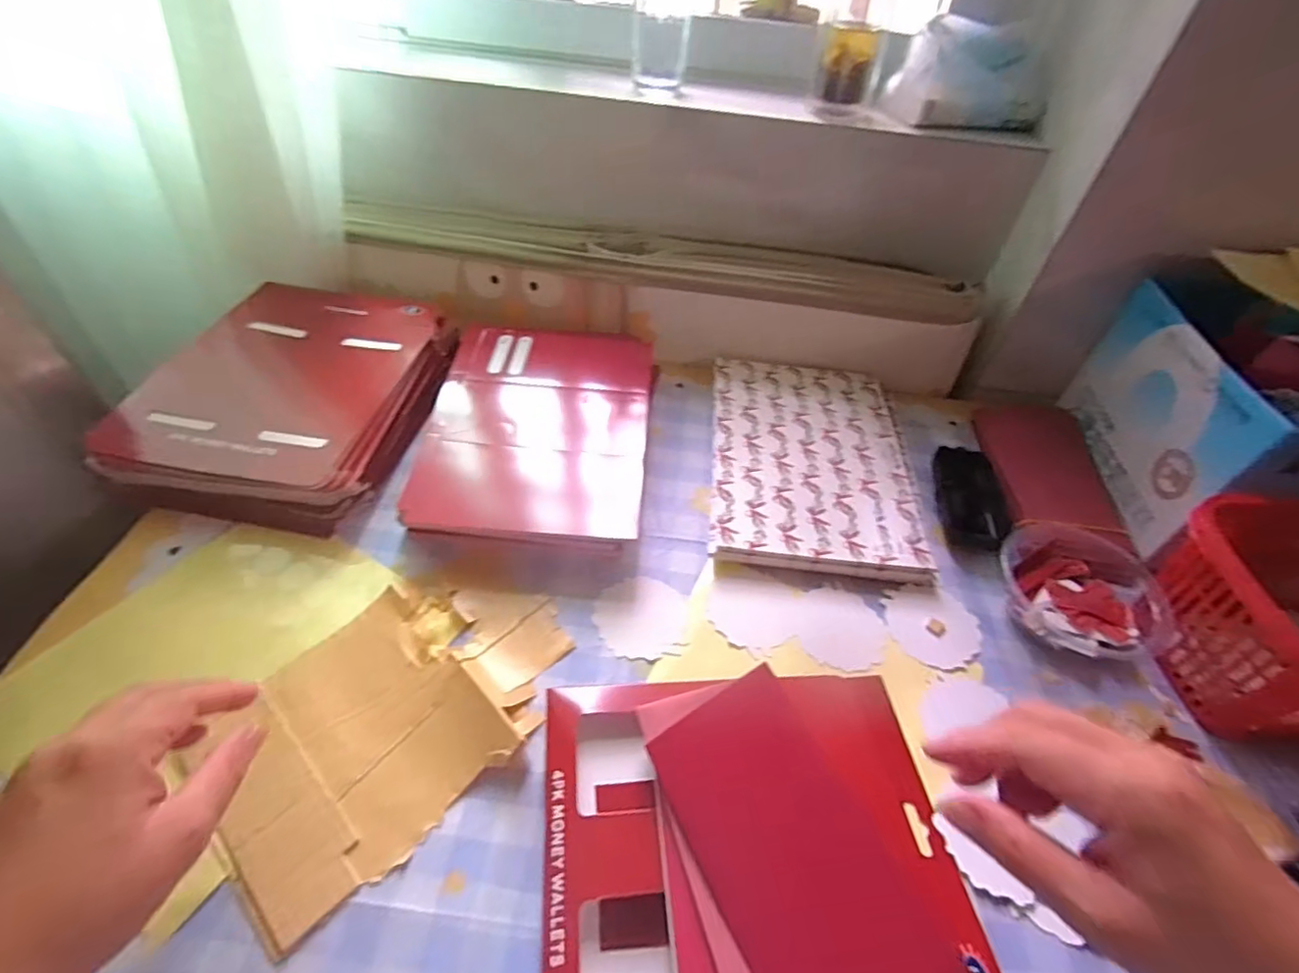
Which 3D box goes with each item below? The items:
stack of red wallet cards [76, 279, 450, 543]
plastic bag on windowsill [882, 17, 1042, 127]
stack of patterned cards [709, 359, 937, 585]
[{"bbox_3d":[-0.322,-0.093,0.551,0.228,0.060,0.293,5,47,0],"label":"stack of red wallet cards"},{"bbox_3d":[0.317,-0.410,0.586,0.140,0.074,0.075,-3,48,-7],"label":"plastic bag on windowsill"},{"bbox_3d":[0.155,-0.026,0.561,0.190,0.025,0.257,7,47,2],"label":"stack of patterned cards"}]

